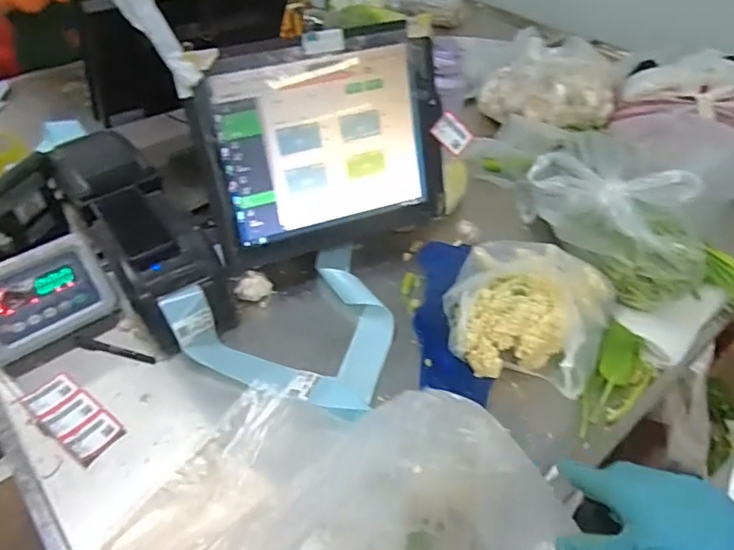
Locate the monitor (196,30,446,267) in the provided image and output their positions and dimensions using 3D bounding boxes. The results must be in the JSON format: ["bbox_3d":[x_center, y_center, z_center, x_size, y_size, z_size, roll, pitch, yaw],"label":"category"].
[{"bbox_3d":[-0.067,-0.212,0.963,0.415,0.359,0.074,-15,25,-15],"label":"monitor"}]

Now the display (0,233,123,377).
[{"bbox_3d":[-0.507,0.043,0.878,0.201,0.127,0.099,-32,54,-29],"label":"display"}]

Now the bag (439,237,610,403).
[{"bbox_3d":[0.248,0.055,0.869,0.233,0.122,0.229,22,49,20],"label":"bag"}]

